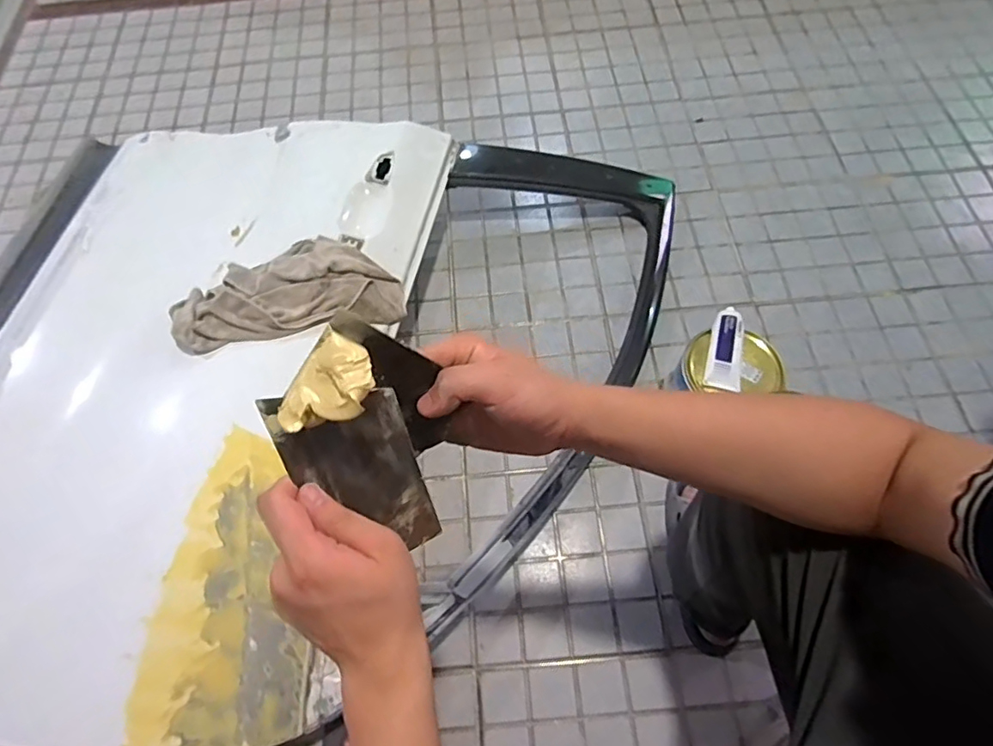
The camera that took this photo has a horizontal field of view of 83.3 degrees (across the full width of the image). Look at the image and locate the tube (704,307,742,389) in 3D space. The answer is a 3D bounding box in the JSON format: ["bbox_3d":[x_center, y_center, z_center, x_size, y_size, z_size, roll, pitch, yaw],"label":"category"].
[{"bbox_3d":[0.383,-0.041,0.924,0.054,0.028,0.139,13,65,10],"label":"tube"}]

